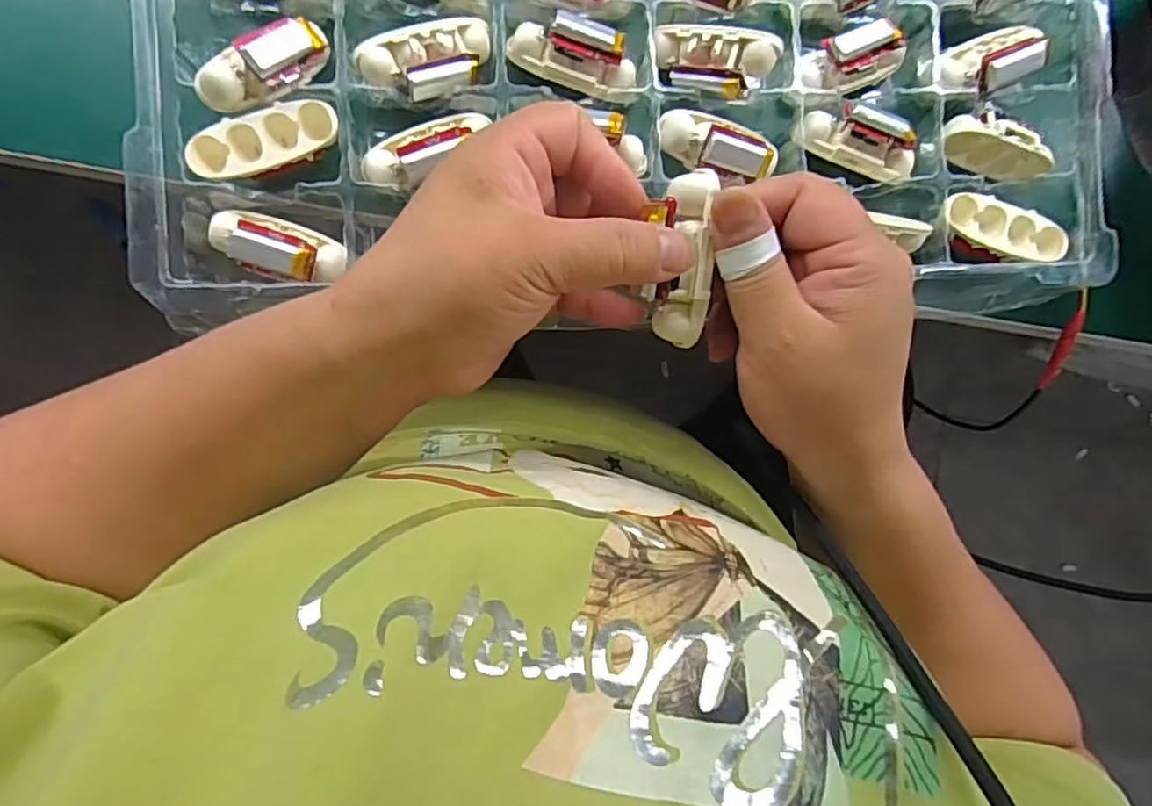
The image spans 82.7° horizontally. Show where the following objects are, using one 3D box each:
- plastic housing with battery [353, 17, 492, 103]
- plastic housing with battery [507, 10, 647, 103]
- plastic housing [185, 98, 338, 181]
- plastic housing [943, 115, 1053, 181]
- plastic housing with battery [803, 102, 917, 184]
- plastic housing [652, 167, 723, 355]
[{"bbox_3d":[-0.068,-0.159,0.301,0.061,0.015,0.030,-18,91,-7],"label":"plastic housing with battery"},{"bbox_3d":[0.002,-0.167,0.310,0.065,0.018,0.032,20,87,-6],"label":"plastic housing with battery"},{"bbox_3d":[-0.139,-0.117,0.296,0.064,0.015,0.023,-19,91,-7],"label":"plastic housing"},{"bbox_3d":[0.215,-0.131,0.335,0.063,0.024,0.022,12,89,-17],"label":"plastic housing"},{"bbox_3d":[0.142,-0.131,0.324,0.058,0.018,0.027,19,87,-6],"label":"plastic housing with battery"},{"bbox_3d":[0.042,-0.054,0.247,0.018,0.015,0.065,2,102,-5],"label":"plastic housing"}]

